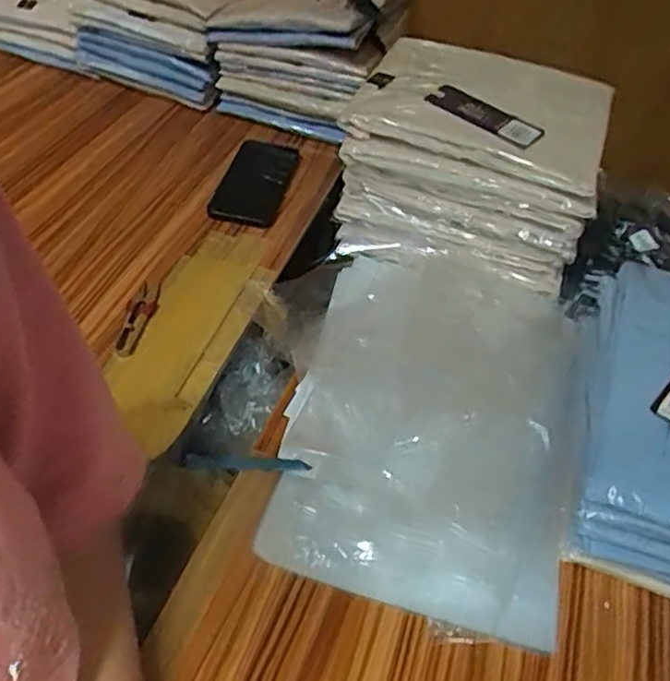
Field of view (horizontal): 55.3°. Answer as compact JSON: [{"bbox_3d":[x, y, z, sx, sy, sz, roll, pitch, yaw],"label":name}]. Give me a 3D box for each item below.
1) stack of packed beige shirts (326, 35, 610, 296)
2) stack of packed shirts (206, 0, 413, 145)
[{"bbox_3d":[0.146,-0.201,0.707,0.261,0.154,0.218,11,46,3],"label":"stack of packed beige shirts"},{"bbox_3d":[-0.029,-0.433,0.929,0.230,0.162,0.245,18,47,9],"label":"stack of packed shirts"}]

